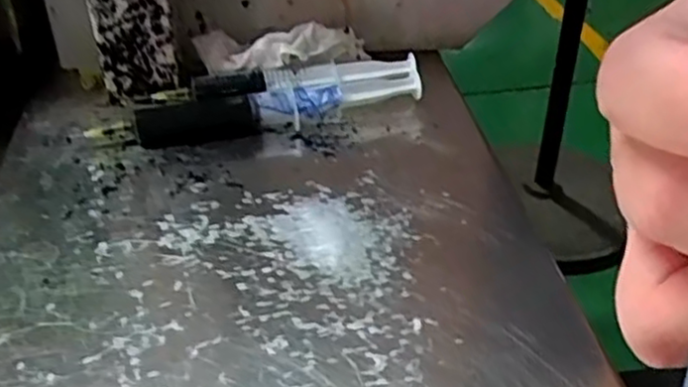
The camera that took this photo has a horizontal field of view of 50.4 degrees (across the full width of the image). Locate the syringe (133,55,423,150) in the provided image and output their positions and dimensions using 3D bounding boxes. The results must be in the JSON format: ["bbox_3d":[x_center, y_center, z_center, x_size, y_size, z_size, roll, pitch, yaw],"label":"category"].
[{"bbox_3d":[-0.033,-0.049,0.383,0.146,0.019,0.034,-11,37,-14],"label":"syringe"}]

